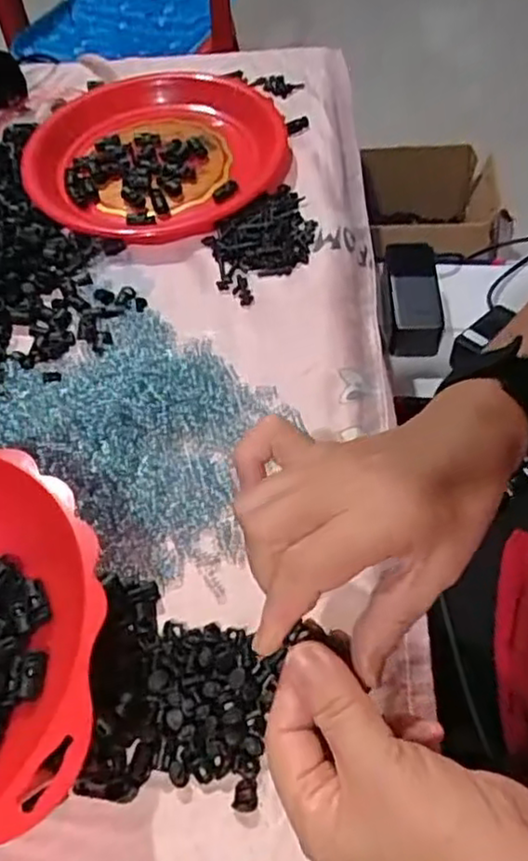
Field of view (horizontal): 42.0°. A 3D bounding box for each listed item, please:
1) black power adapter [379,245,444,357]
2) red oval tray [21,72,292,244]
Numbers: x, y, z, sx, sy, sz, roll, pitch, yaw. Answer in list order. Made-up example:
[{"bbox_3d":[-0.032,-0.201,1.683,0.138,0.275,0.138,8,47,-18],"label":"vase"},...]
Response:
[{"bbox_3d":[0.165,-0.151,0.775,0.062,0.043,0.144,3,54,6],"label":"black power adapter"},{"bbox_3d":[-0.106,-0.291,0.709,0.259,0.028,0.262,-11,54,-4],"label":"red oval tray"}]

